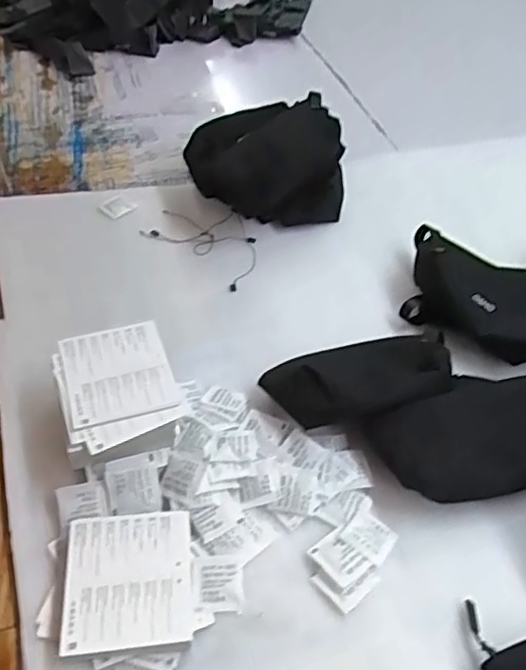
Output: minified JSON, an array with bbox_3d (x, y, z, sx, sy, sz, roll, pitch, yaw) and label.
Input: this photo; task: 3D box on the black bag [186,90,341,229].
[{"bbox_3d":[0.005,-0.230,0.819,0.199,0.102,0.152,1,48,-3],"label":"black bag"}]

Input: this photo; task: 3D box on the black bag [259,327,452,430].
[{"bbox_3d":[0.103,0.032,0.592,0.200,0.052,0.106,-16,50,-17],"label":"black bag"}]

